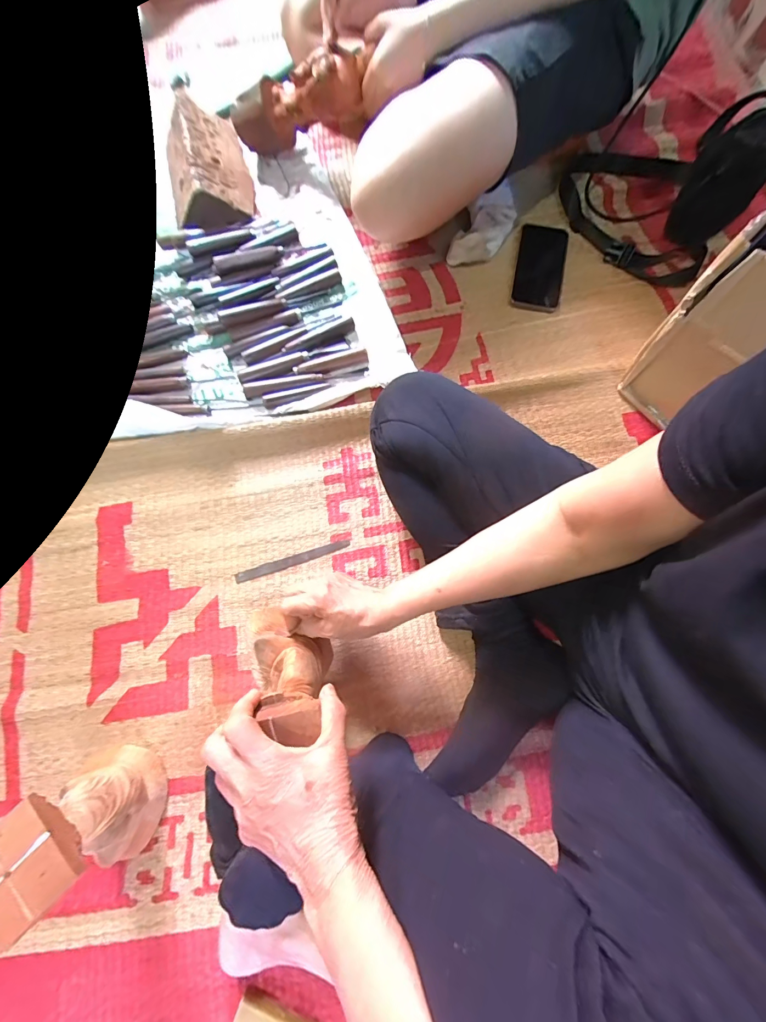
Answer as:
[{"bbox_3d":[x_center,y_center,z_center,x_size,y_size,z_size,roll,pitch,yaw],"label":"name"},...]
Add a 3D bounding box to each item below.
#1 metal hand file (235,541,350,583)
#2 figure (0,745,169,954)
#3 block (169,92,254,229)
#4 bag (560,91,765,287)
[{"bbox_3d":[-0.126,0.070,0.519,0.160,0.004,0.016,-17,78,-4],"label":"metal hand file"},{"bbox_3d":[-0.294,0.314,0.369,0.085,0.166,0.110,-39,80,-8],"label":"figure"},{"bbox_3d":[-0.281,-0.554,0.594,0.117,0.073,0.193,-13,78,-3],"label":"block"},{"bbox_3d":[0.421,-0.502,0.574,0.276,0.143,0.178,30,80,6],"label":"bag"}]

